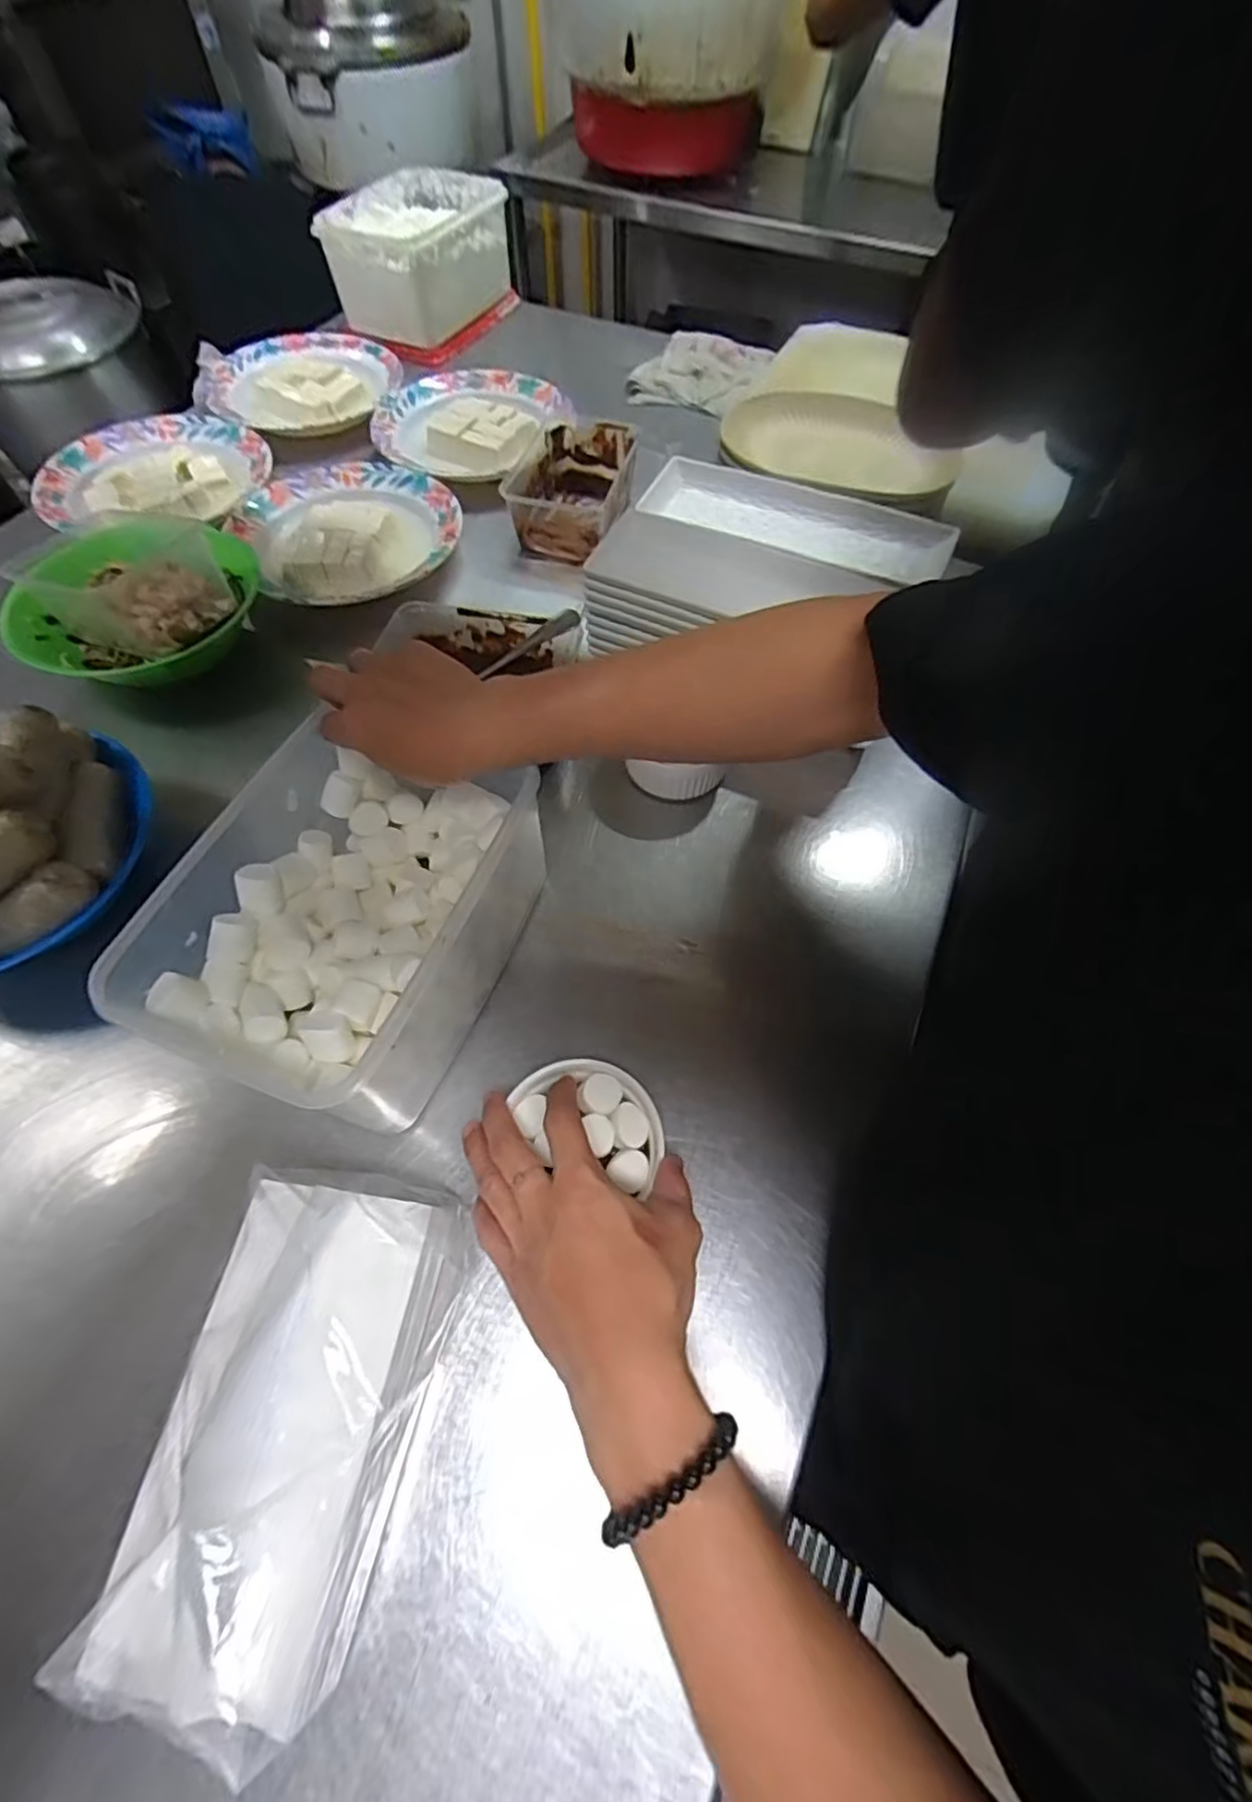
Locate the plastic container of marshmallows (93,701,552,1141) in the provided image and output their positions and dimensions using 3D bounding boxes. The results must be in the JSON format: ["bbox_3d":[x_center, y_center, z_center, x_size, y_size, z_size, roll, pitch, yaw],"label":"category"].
[{"bbox_3d":[-0.185,0.007,0.447,0.189,0.112,0.242,21,64,11],"label":"plastic container of marshmallows"}]

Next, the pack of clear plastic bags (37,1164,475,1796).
[{"bbox_3d":[-0.162,0.244,0.322,0.118,0.096,0.203,12,62,5],"label":"pack of clear plastic bags"}]

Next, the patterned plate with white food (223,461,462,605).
[{"bbox_3d":[-0.296,-0.406,0.713,0.218,0.021,0.248,-27,65,-15],"label":"patterned plate with white food"}]

